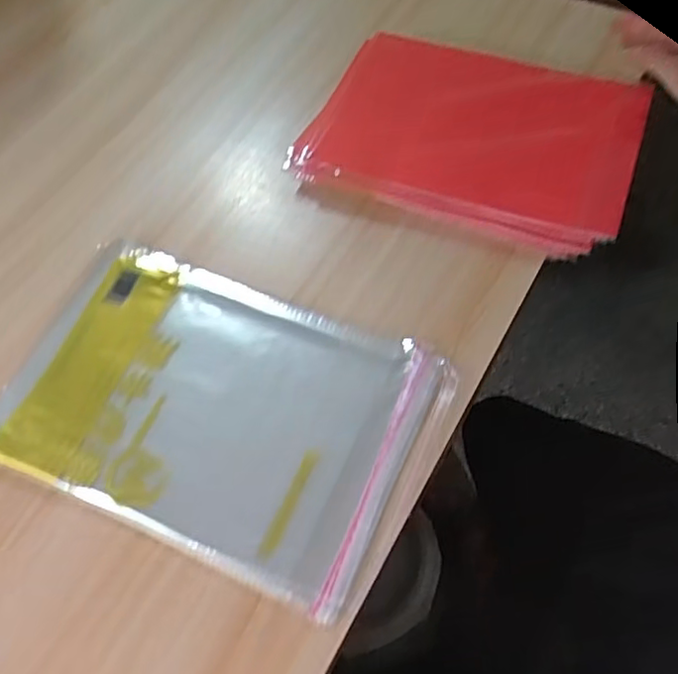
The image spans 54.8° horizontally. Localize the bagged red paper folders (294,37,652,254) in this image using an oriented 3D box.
[{"bbox_3d":[0.136,-0.219,0.671,0.318,0.042,0.239,19,64,12],"label":"bagged red paper folders"}]

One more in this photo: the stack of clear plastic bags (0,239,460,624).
[{"bbox_3d":[-0.110,0.052,0.548,0.357,0.009,0.226,21,64,13],"label":"stack of clear plastic bags"}]

